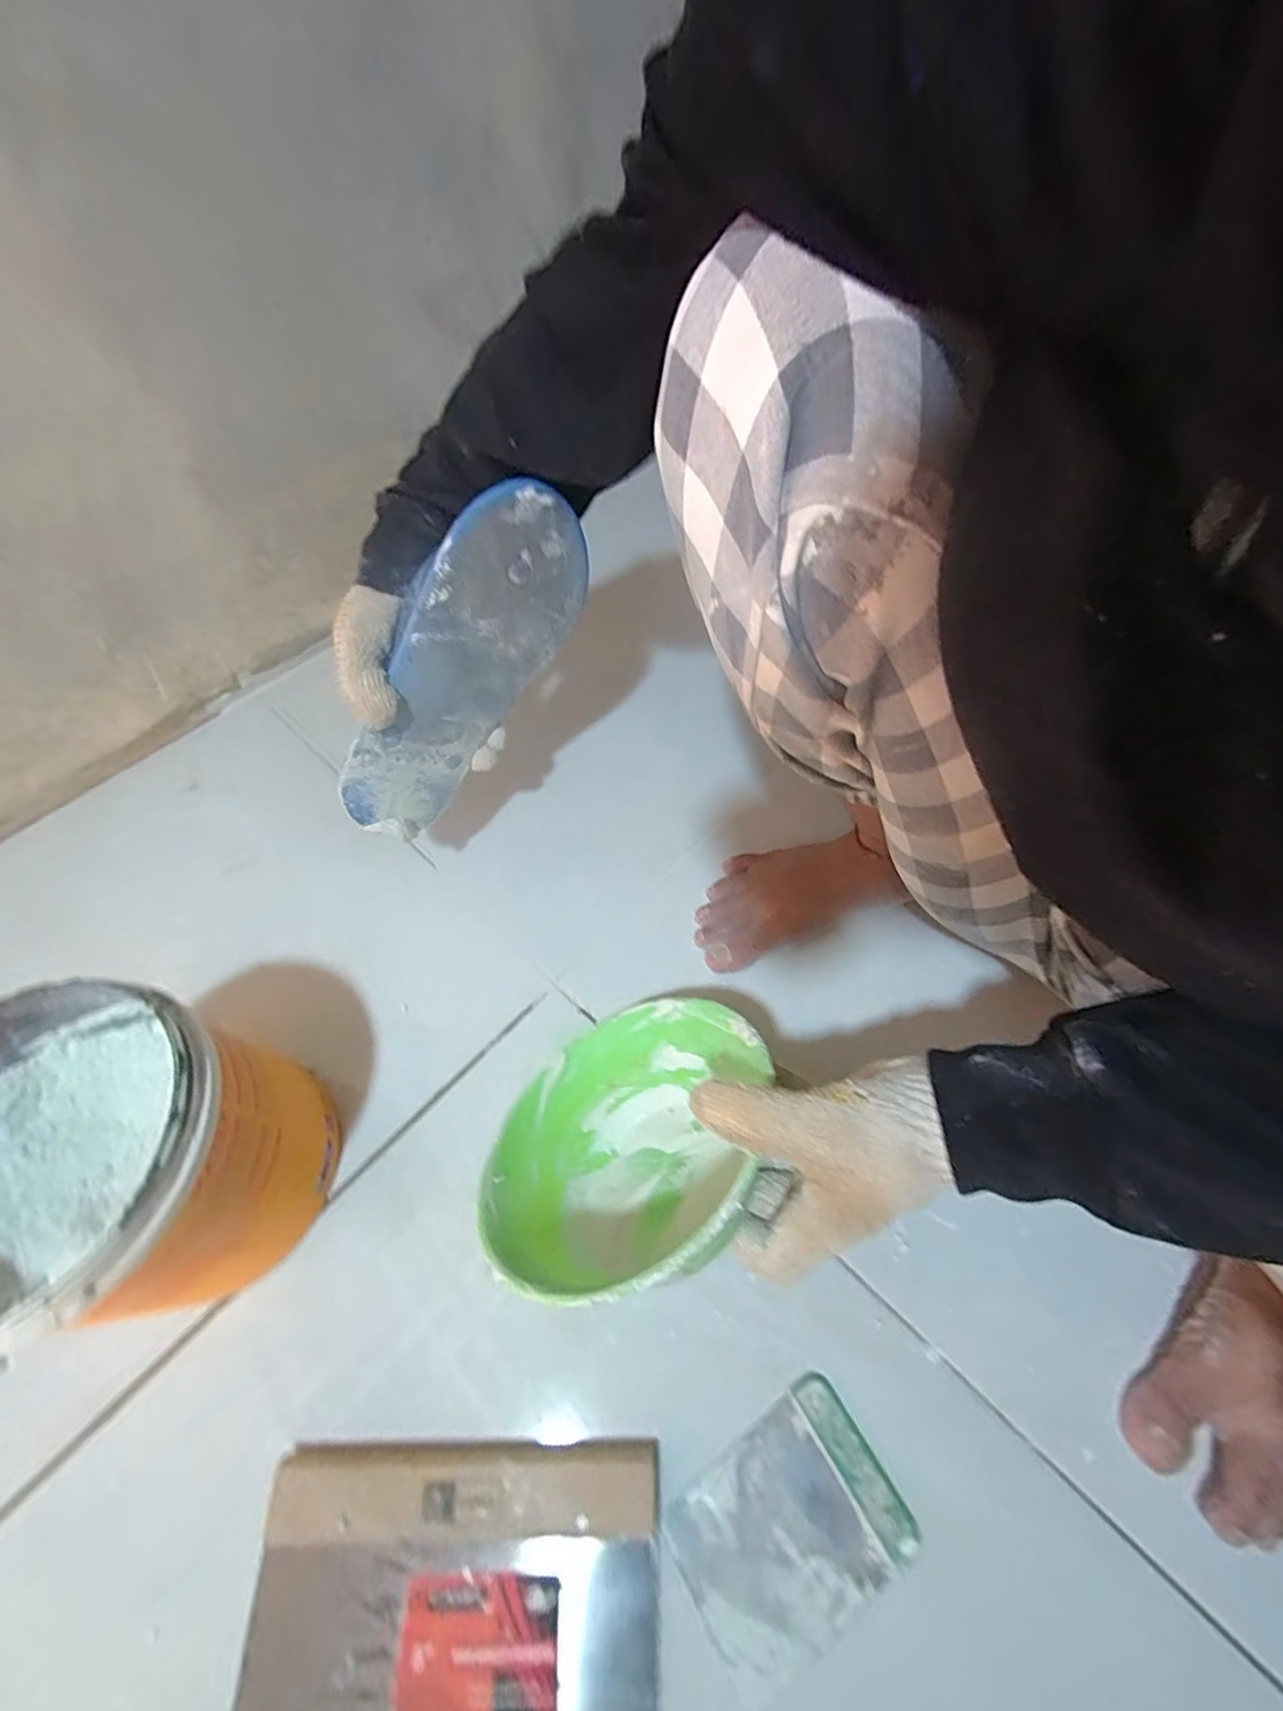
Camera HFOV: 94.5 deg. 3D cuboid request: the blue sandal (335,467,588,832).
[{"bbox_3d":[-0.121,-0.121,0.397,0.038,0.091,0.236,46,111,26],"label":"blue sandal"}]

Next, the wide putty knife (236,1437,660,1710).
[{"bbox_3d":[-0.090,0.366,0.288,0.193,0.013,0.115,-1,59,-2],"label":"wide putty knife"}]

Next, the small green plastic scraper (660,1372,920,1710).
[{"bbox_3d":[0.076,0.346,0.306,0.112,0.010,0.079,-29,64,-17],"label":"small green plastic scraper"}]

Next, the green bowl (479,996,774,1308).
[{"bbox_3d":[-0.001,0.158,0.328,0.166,0.077,0.167,-26,30,3],"label":"green bowl"}]

